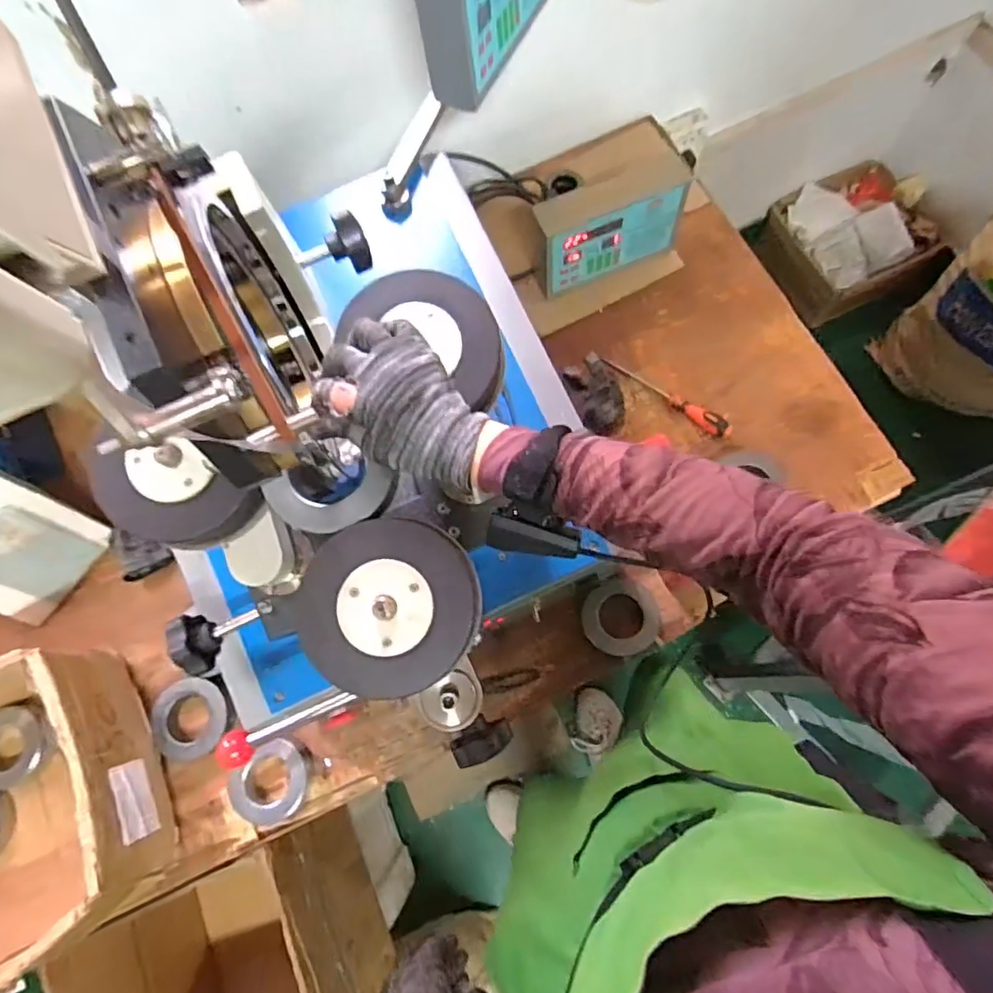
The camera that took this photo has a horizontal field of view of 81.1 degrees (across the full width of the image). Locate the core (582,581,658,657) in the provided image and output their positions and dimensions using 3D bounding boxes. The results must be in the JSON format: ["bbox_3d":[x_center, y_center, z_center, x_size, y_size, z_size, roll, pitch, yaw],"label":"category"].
[{"bbox_3d":[0.173,0.168,0.801,0.106,0.013,0.105,-1,98,-4],"label":"core"}]

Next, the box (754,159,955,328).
[{"bbox_3d":[0.943,-0.678,1.548,0.339,0.195,0.361,-26,75,-5],"label":"box"}]

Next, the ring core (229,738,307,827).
[{"bbox_3d":[-0.305,0.382,0.783,0.099,0.042,0.106,36,78,11],"label":"ring core"}]

